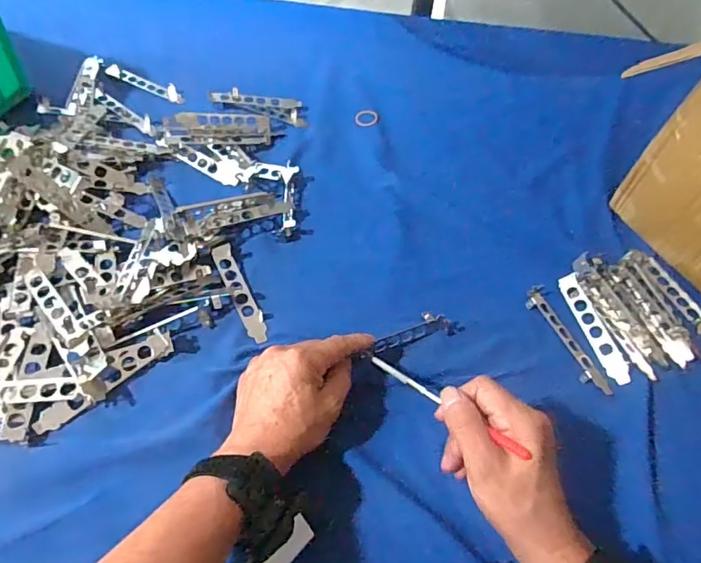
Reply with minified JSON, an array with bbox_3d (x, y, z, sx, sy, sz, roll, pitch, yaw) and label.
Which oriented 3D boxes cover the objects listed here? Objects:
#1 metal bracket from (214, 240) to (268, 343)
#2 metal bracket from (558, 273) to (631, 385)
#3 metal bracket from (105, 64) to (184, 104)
[{"bbox_3d":[-0.110,0.009,0.504,0.020,0.008,0.119,-21,58,-19],"label":"metal bracket"},{"bbox_3d":[0.245,0.044,0.508,0.027,0.004,0.124,-6,55,-10],"label":"metal bracket"},{"bbox_3d":[-0.281,-0.273,0.695,0.110,0.016,0.021,18,54,7],"label":"metal bracket"}]

